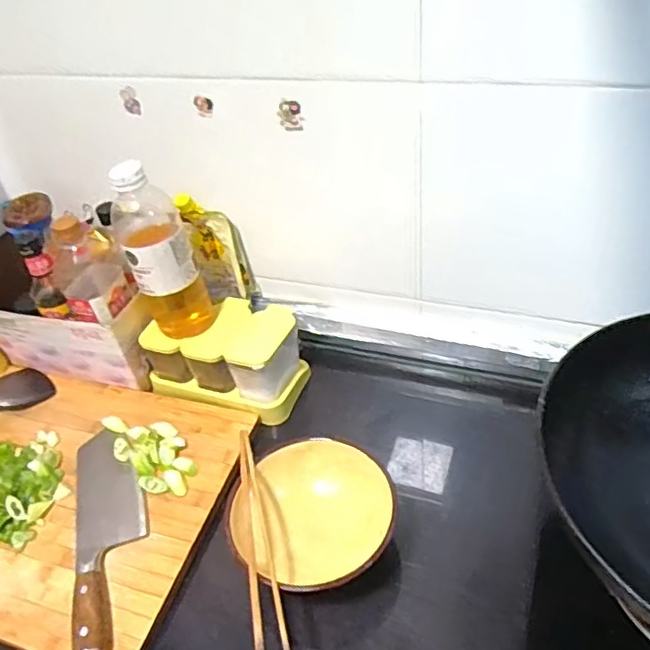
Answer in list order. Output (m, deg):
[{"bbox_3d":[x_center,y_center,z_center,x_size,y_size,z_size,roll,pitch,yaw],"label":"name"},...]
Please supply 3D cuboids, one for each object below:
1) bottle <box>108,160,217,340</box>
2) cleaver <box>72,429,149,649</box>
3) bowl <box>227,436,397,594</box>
[{"bbox_3d":[-0.215,-0.100,0.775,0.091,0.231,0.100,-18,43,-11],"label":"bottle"},{"bbox_3d":[-0.249,0.229,0.687,0.079,0.028,0.291,-16,42,-9],"label":"cleaver"},{"bbox_3d":[-0.010,0.218,0.660,0.170,0.087,0.175,-4,42,4],"label":"bowl"}]

